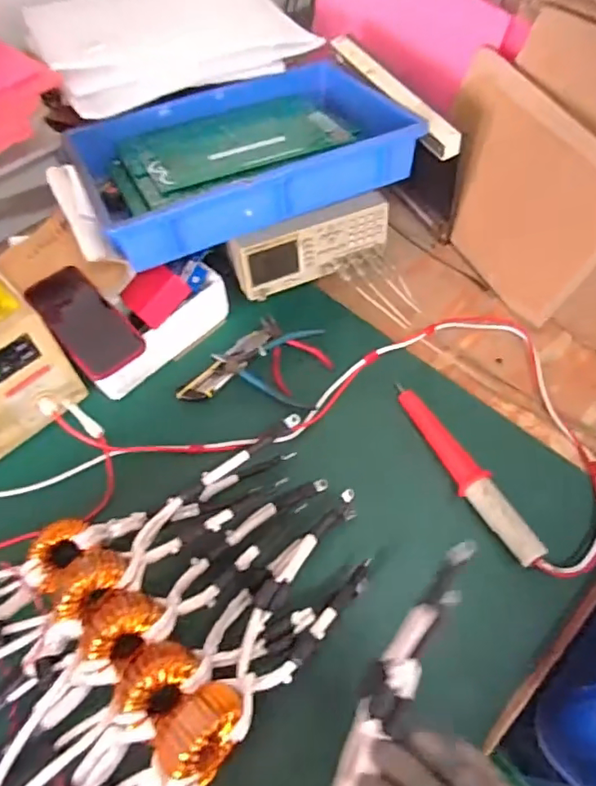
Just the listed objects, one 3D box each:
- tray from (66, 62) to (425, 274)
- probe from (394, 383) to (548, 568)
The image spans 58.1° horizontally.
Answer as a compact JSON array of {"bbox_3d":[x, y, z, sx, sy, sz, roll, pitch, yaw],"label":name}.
[{"bbox_3d":[-0.075,-0.335,0.732,0.420,0.067,0.277,-23,60,-13],"label":"tray"},{"bbox_3d":[0.192,0.083,0.626,0.035,0.034,0.251,-22,60,-13],"label":"probe"}]

